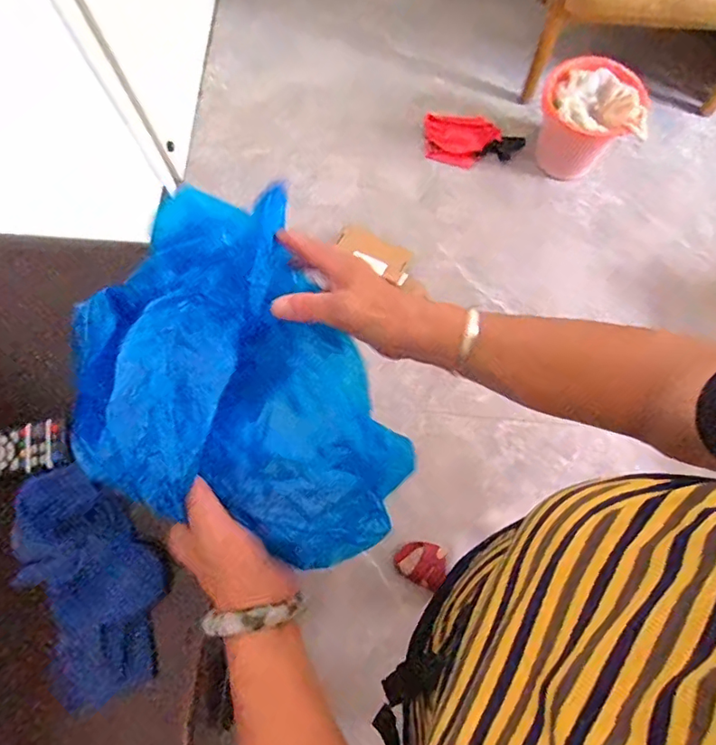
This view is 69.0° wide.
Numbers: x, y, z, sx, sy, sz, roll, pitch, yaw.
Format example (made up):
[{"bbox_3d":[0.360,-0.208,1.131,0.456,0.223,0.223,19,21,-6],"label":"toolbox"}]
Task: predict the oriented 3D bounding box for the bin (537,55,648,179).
[{"bbox_3d":[0.656,-0.714,1.518,0.273,0.296,0.227,17,74,6],"label":"bin"}]

